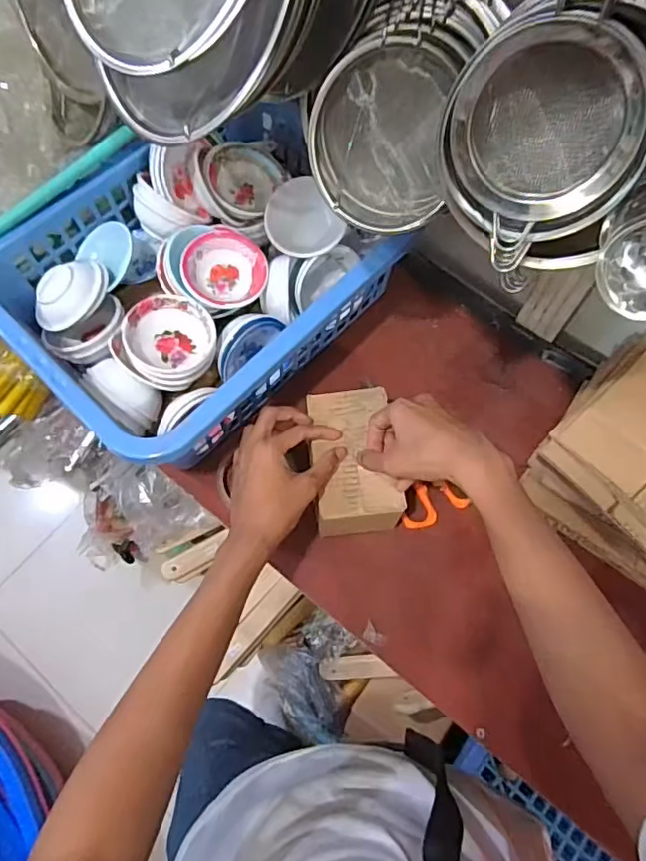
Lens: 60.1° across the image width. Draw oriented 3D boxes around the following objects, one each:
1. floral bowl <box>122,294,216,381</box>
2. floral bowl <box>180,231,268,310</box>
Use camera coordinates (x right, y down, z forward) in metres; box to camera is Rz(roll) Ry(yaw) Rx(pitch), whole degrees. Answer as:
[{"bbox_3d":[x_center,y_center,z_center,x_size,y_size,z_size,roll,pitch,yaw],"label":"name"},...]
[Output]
[{"bbox_3d":[-0.157,-0.094,0.577,0.086,0.040,0.086,4,69,-11],"label":"floral bowl"},{"bbox_3d":[-0.106,-0.171,0.601,0.084,0.037,0.080,0,91,-14],"label":"floral bowl"}]

